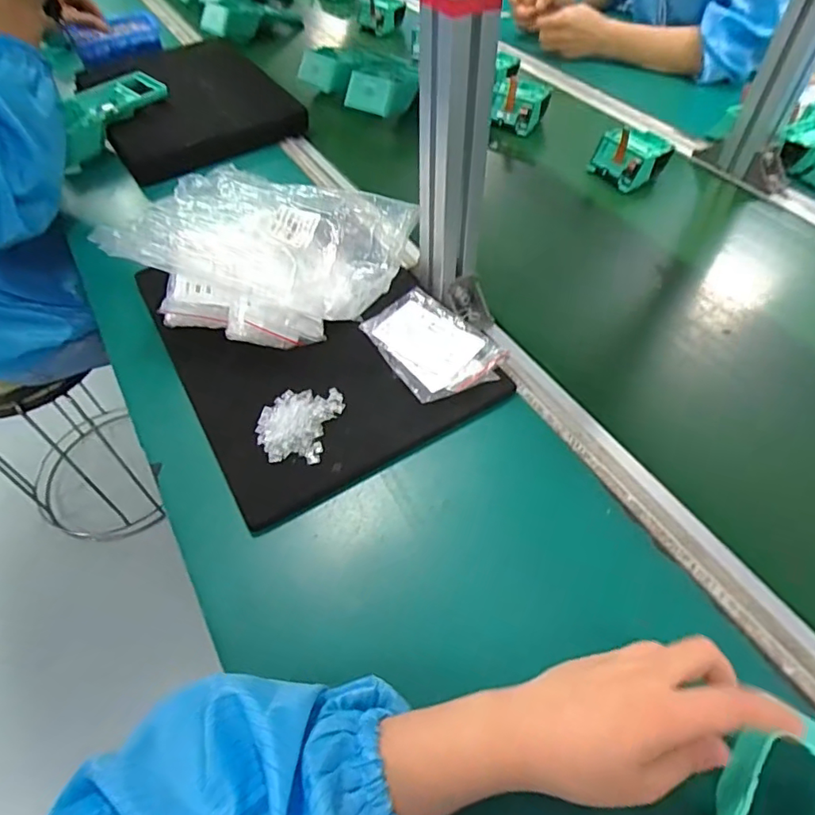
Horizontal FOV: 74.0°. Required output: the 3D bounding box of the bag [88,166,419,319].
[{"bbox_3d":[-0.140,-0.176,0.548,0.263,0.059,0.213,9,53,9],"label":"bag"}]

